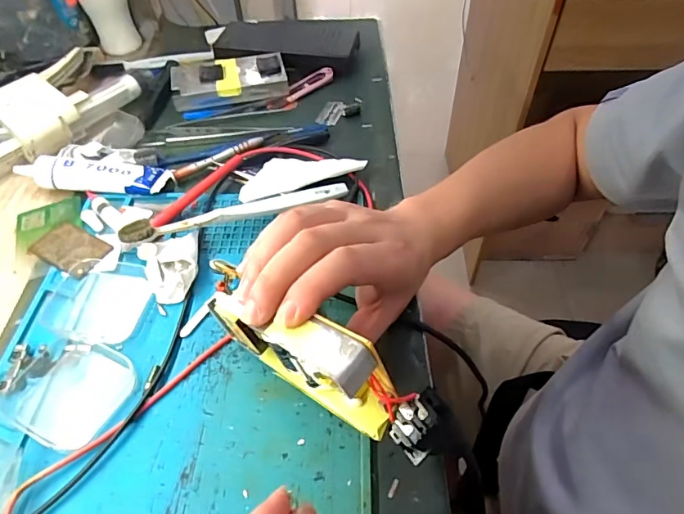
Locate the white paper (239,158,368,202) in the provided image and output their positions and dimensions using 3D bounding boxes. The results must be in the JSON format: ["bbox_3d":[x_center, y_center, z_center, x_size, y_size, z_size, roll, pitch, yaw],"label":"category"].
[{"bbox_3d":[-0.040,-0.080,0.421,0.113,0.008,0.051,-21,48,-13],"label":"white paper"}]

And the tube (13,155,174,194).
[{"bbox_3d":[-0.227,-0.079,0.418,0.140,0.023,0.041,3,50,5],"label":"tube"}]

